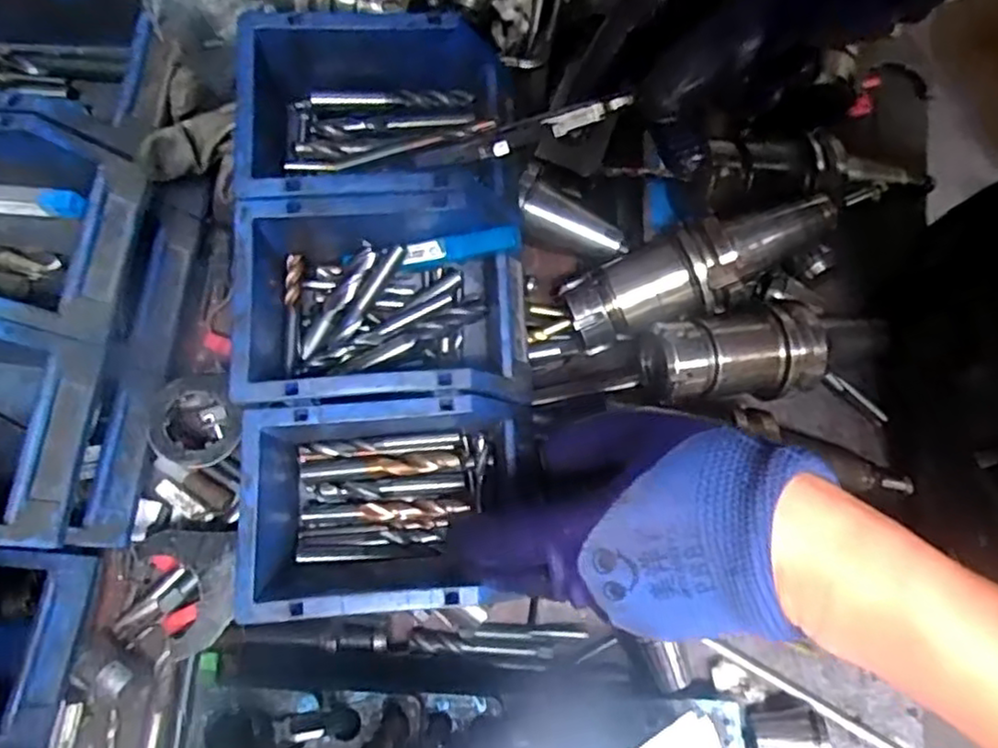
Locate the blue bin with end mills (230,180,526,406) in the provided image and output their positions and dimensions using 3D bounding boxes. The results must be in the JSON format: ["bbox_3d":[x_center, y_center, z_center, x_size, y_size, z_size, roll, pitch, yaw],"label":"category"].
[{"bbox_3d":[-0.063,-0.036,0.379,0.149,0.074,0.109,-6,75,-2],"label":"blue bin with end mills"}]

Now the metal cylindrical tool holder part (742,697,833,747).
[{"bbox_3d":[0.166,0.206,0.396,0.041,0.028,0.032,7,75,1],"label":"metal cylindrical tool holder part"}]

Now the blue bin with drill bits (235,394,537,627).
[{"bbox_3d":[-0.061,0.072,0.372,0.141,0.064,0.101,-5,75,-2],"label":"blue bin with drill bits"}]

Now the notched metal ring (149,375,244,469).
[{"bbox_3d":[-0.189,0.030,0.425,0.052,0.018,0.054,-26,77,-7],"label":"notched metal ring"}]

